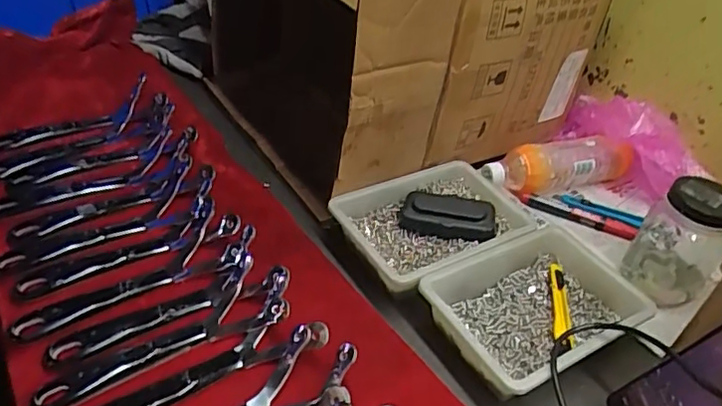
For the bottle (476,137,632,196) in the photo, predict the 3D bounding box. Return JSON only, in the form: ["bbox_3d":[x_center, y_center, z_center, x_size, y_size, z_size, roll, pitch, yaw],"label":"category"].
[{"bbox_3d":[0.258,-0.051,0.790,0.214,0.056,0.062,-8,41,-18],"label":"bottle"}]

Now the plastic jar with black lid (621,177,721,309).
[{"bbox_3d":[0.346,0.044,0.635,0.083,0.125,0.087,4,38,-3],"label":"plastic jar with black lid"}]

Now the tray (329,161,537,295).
[{"bbox_3d":[0.091,0.024,0.680,0.211,0.046,0.142,-18,45,-28],"label":"tray"}]

